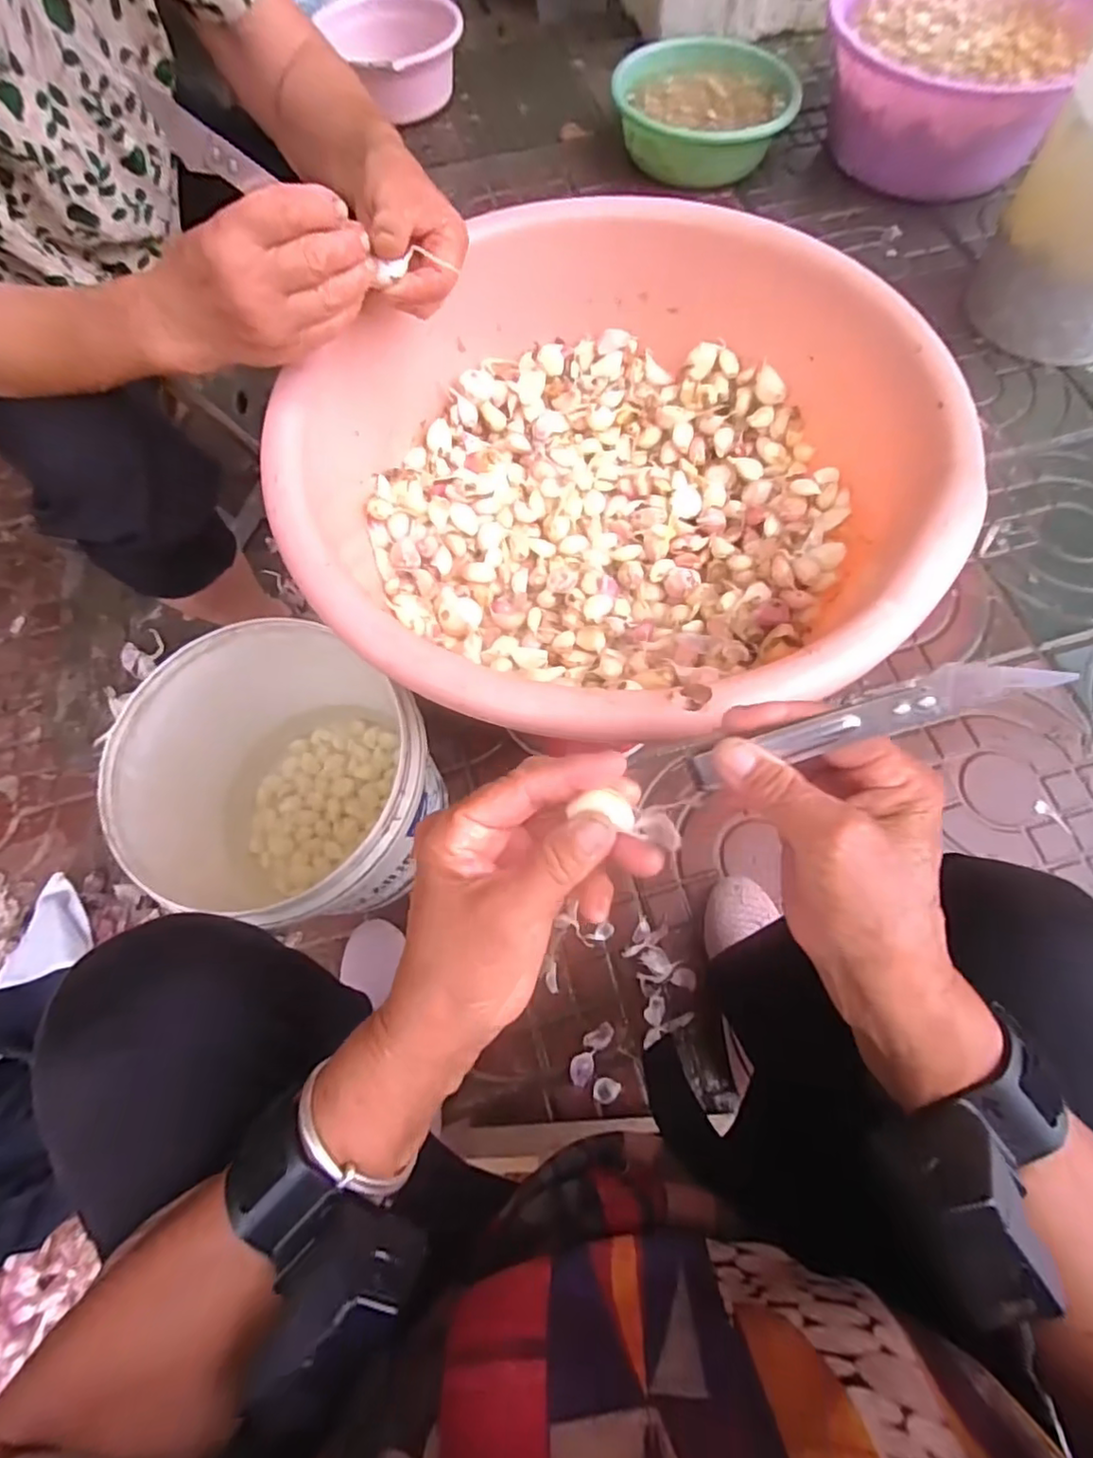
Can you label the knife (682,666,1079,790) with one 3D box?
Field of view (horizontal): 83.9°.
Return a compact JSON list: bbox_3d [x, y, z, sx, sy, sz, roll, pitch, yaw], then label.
[{"bbox_3d":[0.119,-0.002,0.238,0.132,0.012,0.016,-21,68,29],"label":"knife"}]

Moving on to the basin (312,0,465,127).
[{"bbox_3d":[-0.283,-1.319,1.197,0.260,0.134,0.263,0,70,1],"label":"basin"}]

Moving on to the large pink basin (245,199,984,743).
[{"bbox_3d":[0.048,-0.190,0.466,0.440,0.154,0.433,-1,68,1],"label":"large pink basin"}]

